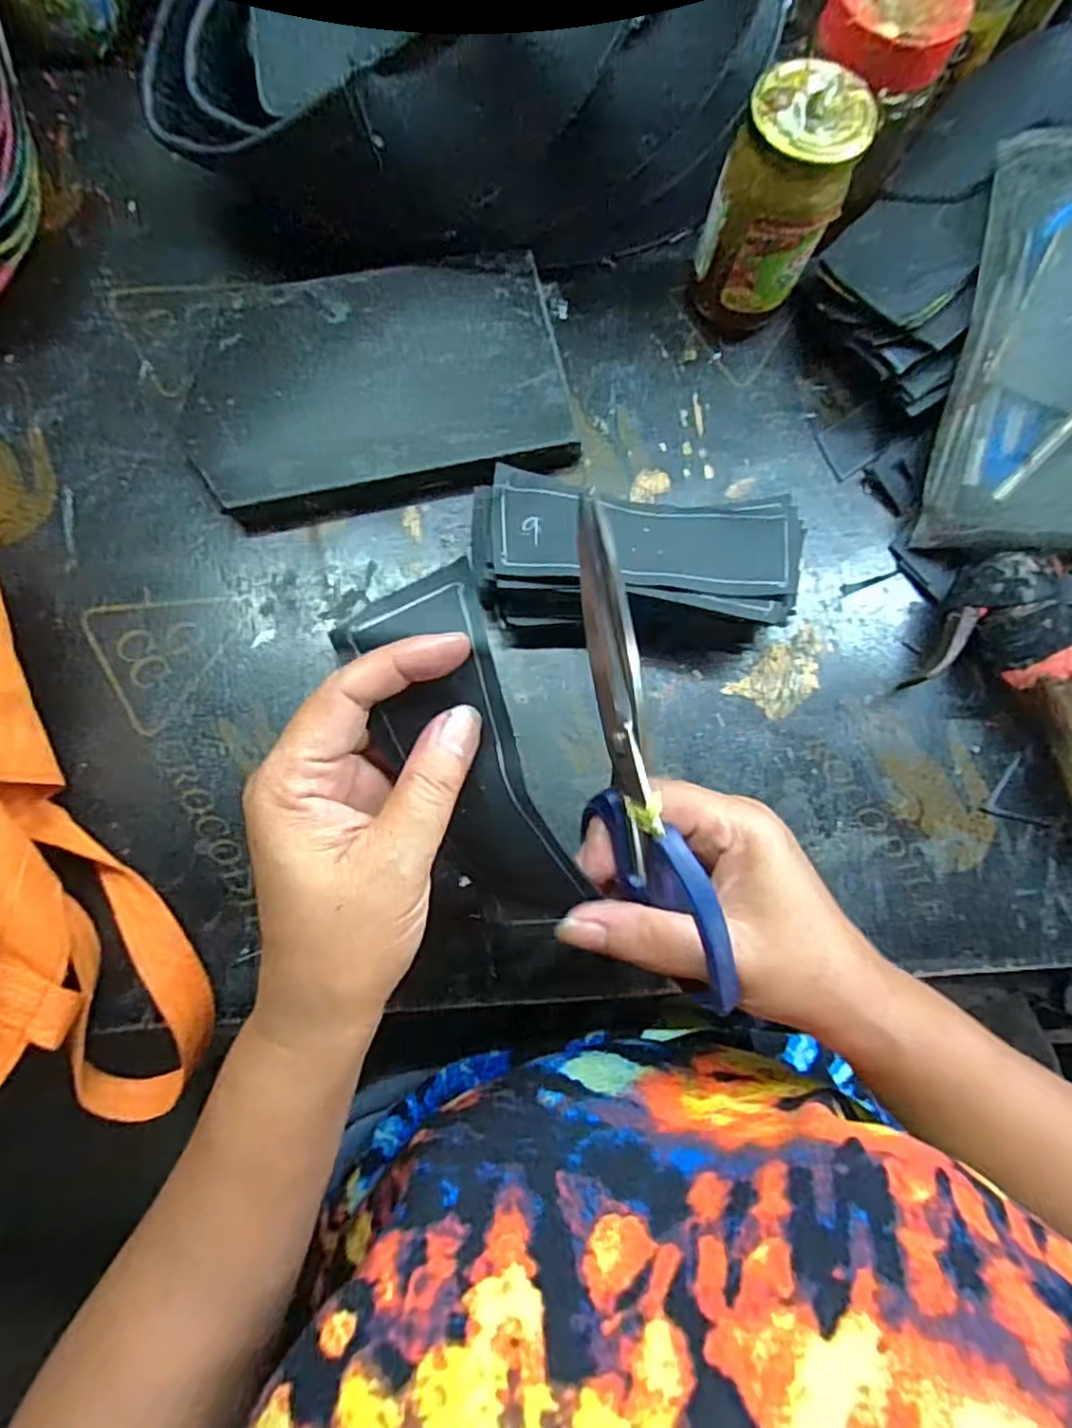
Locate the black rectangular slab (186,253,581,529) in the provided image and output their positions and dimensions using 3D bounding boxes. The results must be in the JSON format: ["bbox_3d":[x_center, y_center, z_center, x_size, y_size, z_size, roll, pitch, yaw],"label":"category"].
[{"bbox_3d":[-0.087,-0.184,0.381,0.201,0.026,0.136,-9,79,-3],"label":"black rectangular slab"}]

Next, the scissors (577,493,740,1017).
[{"bbox_3d":[0.032,0.021,0.237,0.027,0.053,0.182,-17,108,-5],"label":"scissors"}]

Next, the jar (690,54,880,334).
[{"bbox_3d":[0.126,-0.268,0.359,0.062,0.113,0.055,25,79,3],"label":"jar"}]

